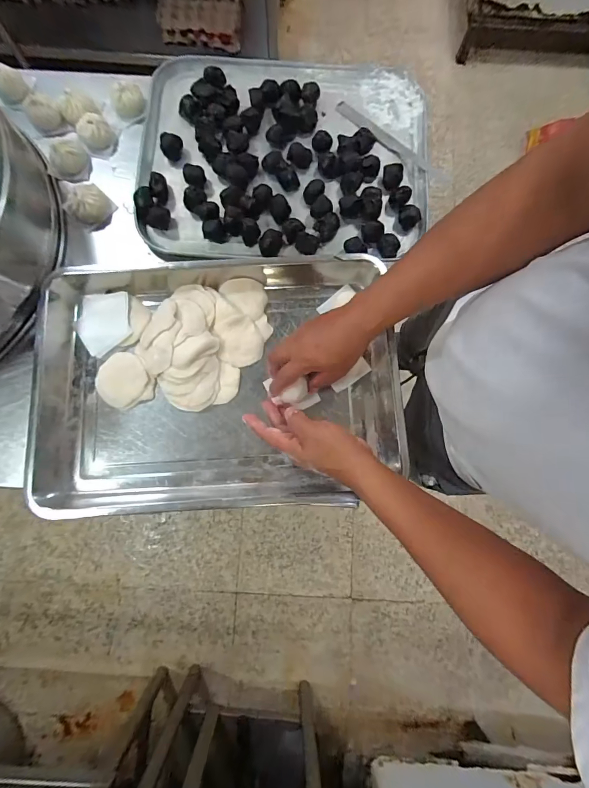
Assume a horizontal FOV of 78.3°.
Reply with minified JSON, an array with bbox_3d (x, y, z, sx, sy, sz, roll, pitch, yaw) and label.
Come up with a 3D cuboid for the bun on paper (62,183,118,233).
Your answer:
[{"bbox_3d":[-0.324,-0.298,0.567,0.060,0.045,0.064,40,82,8],"label":"bun on paper"}]

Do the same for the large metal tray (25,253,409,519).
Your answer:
[{"bbox_3d":[-0.113,-0.018,0.514,0.513,0.068,0.340,-2,79,0],"label":"large metal tray"}]

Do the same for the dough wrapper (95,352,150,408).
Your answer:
[{"bbox_3d":[-0.251,-0.022,0.524,0.076,0.009,0.074,-1,71,3],"label":"dough wrapper"}]

